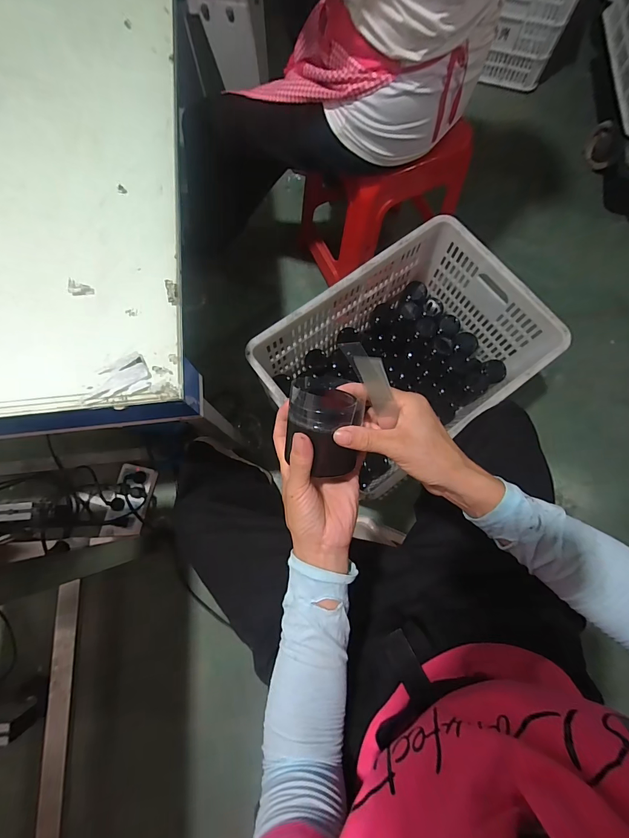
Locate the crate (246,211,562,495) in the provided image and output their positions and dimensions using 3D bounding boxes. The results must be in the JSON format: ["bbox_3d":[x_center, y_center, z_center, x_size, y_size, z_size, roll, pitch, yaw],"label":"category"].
[{"bbox_3d":[0.209,-0.133,0.895,0.585,0.303,0.416,-34,78,-8],"label":"crate"}]

